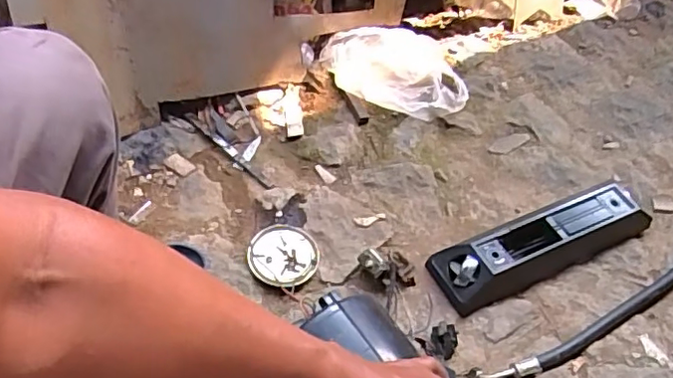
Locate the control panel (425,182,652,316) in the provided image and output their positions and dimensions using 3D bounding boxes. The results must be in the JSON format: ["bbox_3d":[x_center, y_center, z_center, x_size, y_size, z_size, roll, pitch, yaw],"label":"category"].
[{"bbox_3d":[0.331,0.076,0.949,0.379,0.065,0.104,-19,56,-20],"label":"control panel"}]

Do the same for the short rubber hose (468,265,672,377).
[{"bbox_3d":[0.408,0.181,0.899,0.496,0.029,0.055,-23,57,-22],"label":"short rubber hose"}]

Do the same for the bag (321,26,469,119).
[{"bbox_3d":[0.112,-0.226,1.143,0.282,0.104,0.137,8,51,1],"label":"bag"}]

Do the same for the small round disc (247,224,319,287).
[{"bbox_3d":[-0.082,0.098,0.910,0.104,0.022,0.094,0,51,-6],"label":"small round disc"}]

